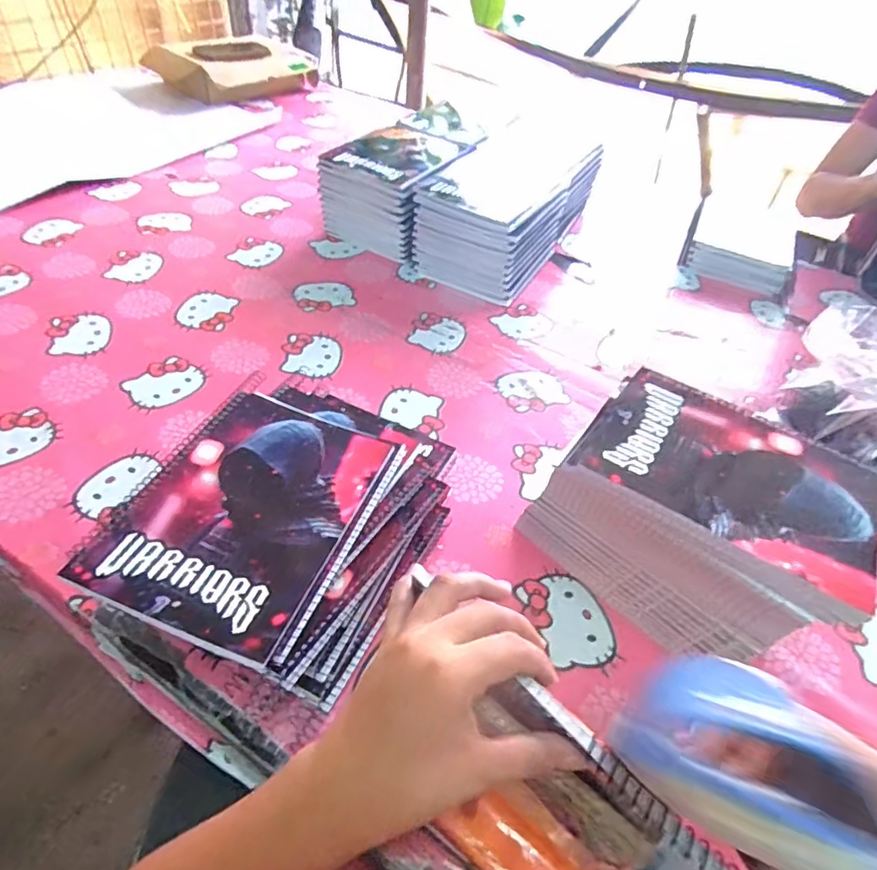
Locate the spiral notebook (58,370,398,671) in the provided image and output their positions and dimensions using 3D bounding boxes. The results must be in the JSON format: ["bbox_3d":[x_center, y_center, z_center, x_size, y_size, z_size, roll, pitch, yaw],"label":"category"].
[{"bbox_3d":[-0.139,0.048,0.405,0.151,0.014,0.205,19,48,11],"label":"spiral notebook"}]

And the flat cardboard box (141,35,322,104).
[{"bbox_3d":[-0.491,-0.865,1.281,0.280,0.086,0.311,33,52,23],"label":"flat cardboard box"}]

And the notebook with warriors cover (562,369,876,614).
[{"bbox_3d":[0.219,0.026,0.410,0.205,0.008,0.141,28,50,19],"label":"notebook with warriors cover"}]

